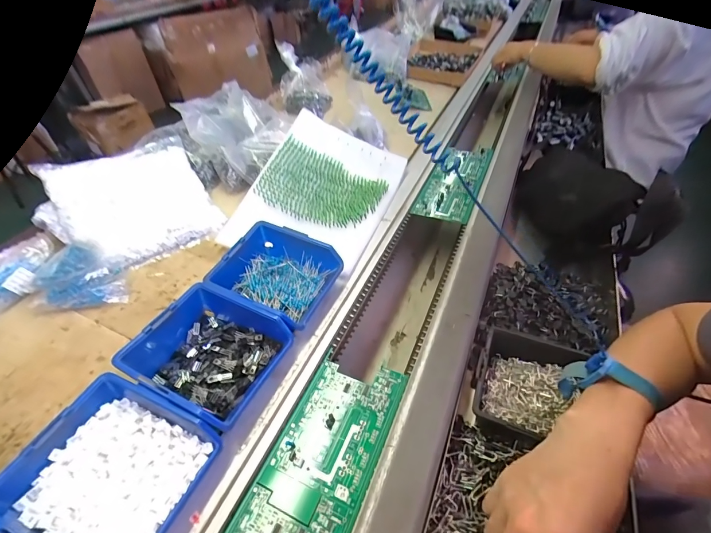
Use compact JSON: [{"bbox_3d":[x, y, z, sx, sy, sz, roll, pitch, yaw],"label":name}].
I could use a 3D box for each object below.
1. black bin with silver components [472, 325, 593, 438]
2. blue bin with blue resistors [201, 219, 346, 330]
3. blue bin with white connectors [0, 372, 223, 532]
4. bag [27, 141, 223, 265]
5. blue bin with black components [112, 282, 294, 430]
[{"bbox_3d":[0.185,0.131,0.365,0.106,0.038,0.110,17,49,20],"label":"black bin with silver components"},{"bbox_3d":[-0.099,0.010,0.434,0.128,0.048,0.119,17,49,20],"label":"blue bin with blue resistors"},{"bbox_3d":[-0.198,0.171,0.285,0.130,0.055,0.118,15,48,19],"label":"blue bin with white connectors"},{"bbox_3d":[-0.346,-0.099,0.537,0.219,0.055,0.204,-22,75,-36],"label":"bag"},{"bbox_3d":[-0.157,0.083,0.362,0.140,0.047,0.116,17,49,20],"label":"blue bin with black components"}]

